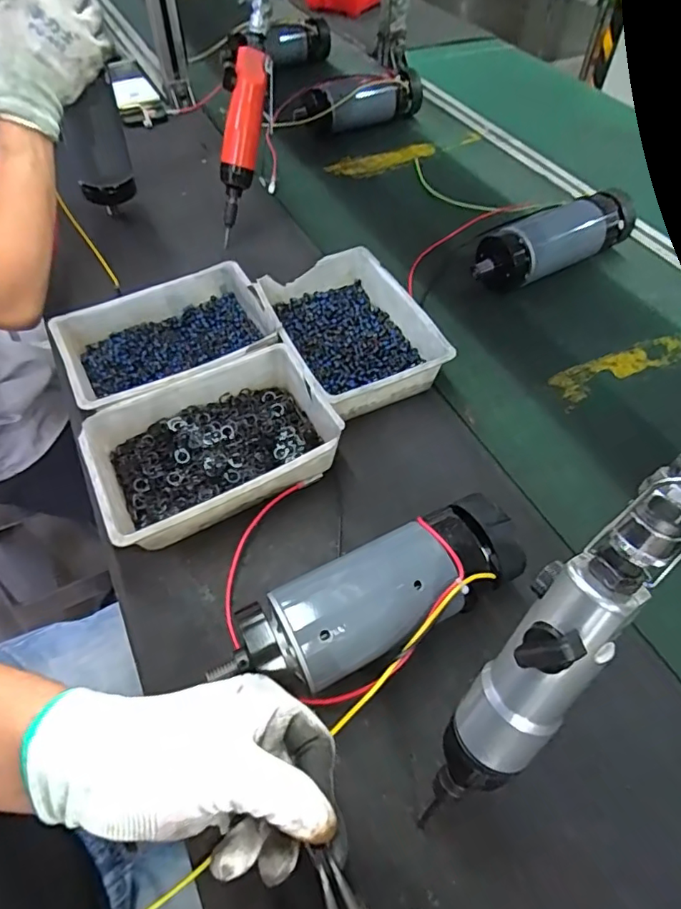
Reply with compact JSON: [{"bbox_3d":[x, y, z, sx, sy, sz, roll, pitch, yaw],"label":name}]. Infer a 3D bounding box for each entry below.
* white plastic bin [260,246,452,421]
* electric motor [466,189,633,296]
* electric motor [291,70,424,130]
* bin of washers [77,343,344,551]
[{"bbox_3d":[0.009,-0.126,0.567,0.141,0.061,0.201,-20,54,-14],"label":"white plastic bin"},{"bbox_3d":[0.267,-0.269,0.681,0.239,0.068,0.073,-26,55,-18],"label":"electric motor"},{"bbox_3d":[0.037,-0.595,0.913,0.240,0.072,0.060,-22,54,-16],"label":"electric motor"},{"bbox_3d":[-0.112,-0.006,0.474,0.197,0.060,0.137,-24,55,-17],"label":"bin of washers"}]

